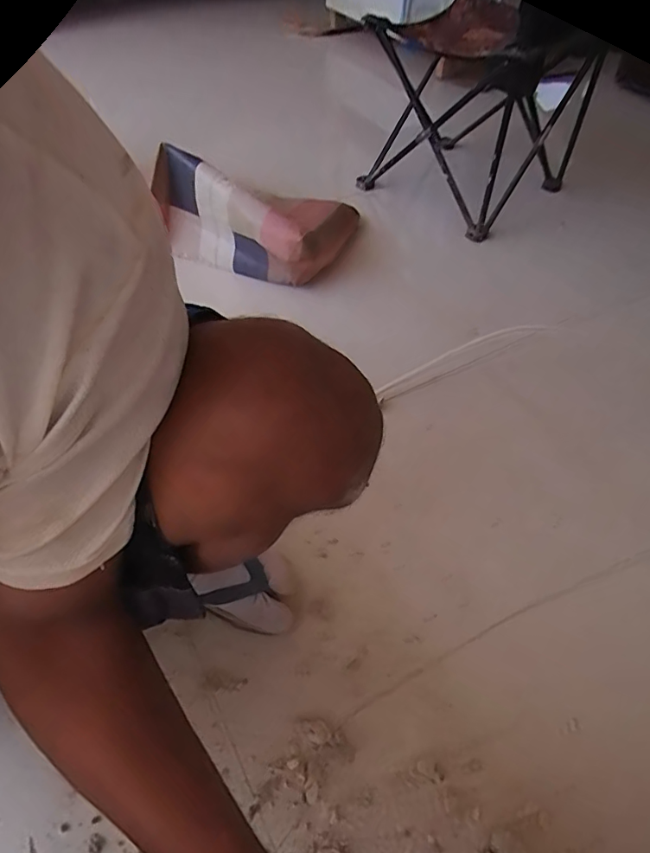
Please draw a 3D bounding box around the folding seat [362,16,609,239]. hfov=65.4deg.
[{"bbox_3d":[0.324,-0.674,1.101,0.445,0.335,0.373,32,58,24],"label":"folding seat"}]

